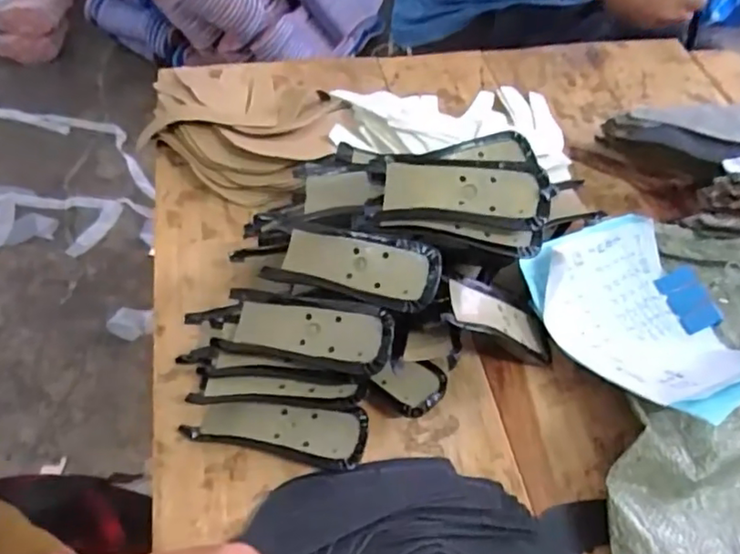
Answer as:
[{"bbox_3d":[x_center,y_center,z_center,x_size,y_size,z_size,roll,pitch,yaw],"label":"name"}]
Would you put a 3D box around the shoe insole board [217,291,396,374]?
[{"bbox_3d":[-0.043,0.035,0.393,0.117,0.007,0.044,6,73,19],"label":"shoe insole board"}]

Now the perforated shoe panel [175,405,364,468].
[{"bbox_3d":[-0.060,0.099,0.397,0.114,0.010,0.037,10,54,2],"label":"perforated shoe panel"}]

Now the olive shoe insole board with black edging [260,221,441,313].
[{"bbox_3d":[-0.011,-0.008,0.397,0.115,0.010,0.044,14,81,19],"label":"olive shoe insole board with black edging"}]

